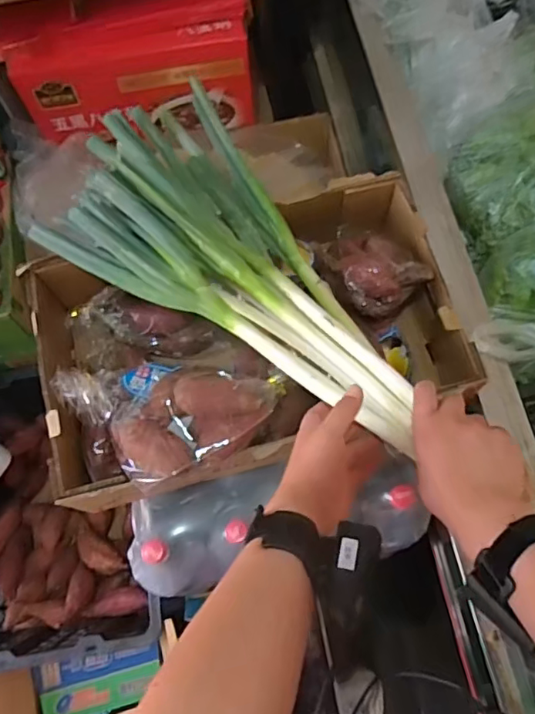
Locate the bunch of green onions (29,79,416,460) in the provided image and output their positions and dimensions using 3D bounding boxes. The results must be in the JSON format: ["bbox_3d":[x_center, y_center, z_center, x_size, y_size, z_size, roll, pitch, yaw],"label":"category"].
[{"bbox_3d":[-0.051,-0.109,0.650,0.250,0.076,0.543,-39,67,-12],"label":"bunch of green onions"}]

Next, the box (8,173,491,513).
[{"bbox_3d":[-0.024,-0.025,0.719,0.496,0.194,0.329,-15,69,-3],"label":"box"}]

